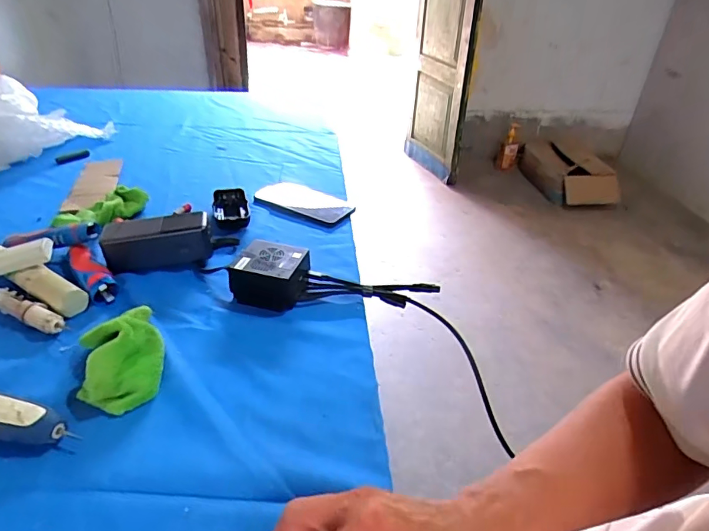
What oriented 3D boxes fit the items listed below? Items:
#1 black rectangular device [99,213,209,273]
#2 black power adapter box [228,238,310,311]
[{"bbox_3d":[-0.253,-0.031,0.606,0.129,0.054,0.053,-8,35,-19],"label":"black rectangular device"},{"bbox_3d":[-0.100,0.010,0.565,0.082,0.048,0.074,11,33,9],"label":"black power adapter box"}]

